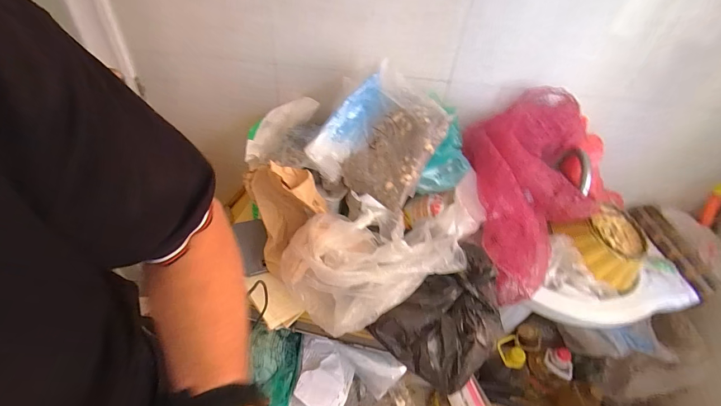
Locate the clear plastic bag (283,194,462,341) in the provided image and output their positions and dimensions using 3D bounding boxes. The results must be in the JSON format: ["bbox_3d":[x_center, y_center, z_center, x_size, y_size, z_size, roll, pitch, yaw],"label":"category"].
[{"bbox_3d":[0.020,0.104,0.651,0.327,0.143,0.225,-17,47,-23],"label":"clear plastic bag"}]

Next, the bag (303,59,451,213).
[{"bbox_3d":[0.053,-0.148,0.683,0.219,0.102,0.285,27,75,15],"label":"bag"}]

